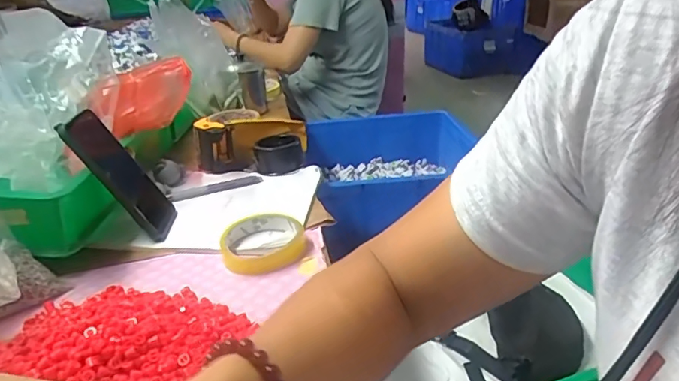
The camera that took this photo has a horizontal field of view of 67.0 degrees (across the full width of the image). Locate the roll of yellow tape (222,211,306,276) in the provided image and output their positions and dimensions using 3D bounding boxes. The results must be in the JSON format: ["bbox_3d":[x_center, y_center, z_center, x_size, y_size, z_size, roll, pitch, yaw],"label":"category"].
[{"bbox_3d":[-0.084,0.059,0.572,0.091,0.029,0.091,-2,27,1],"label":"roll of yellow tape"}]

